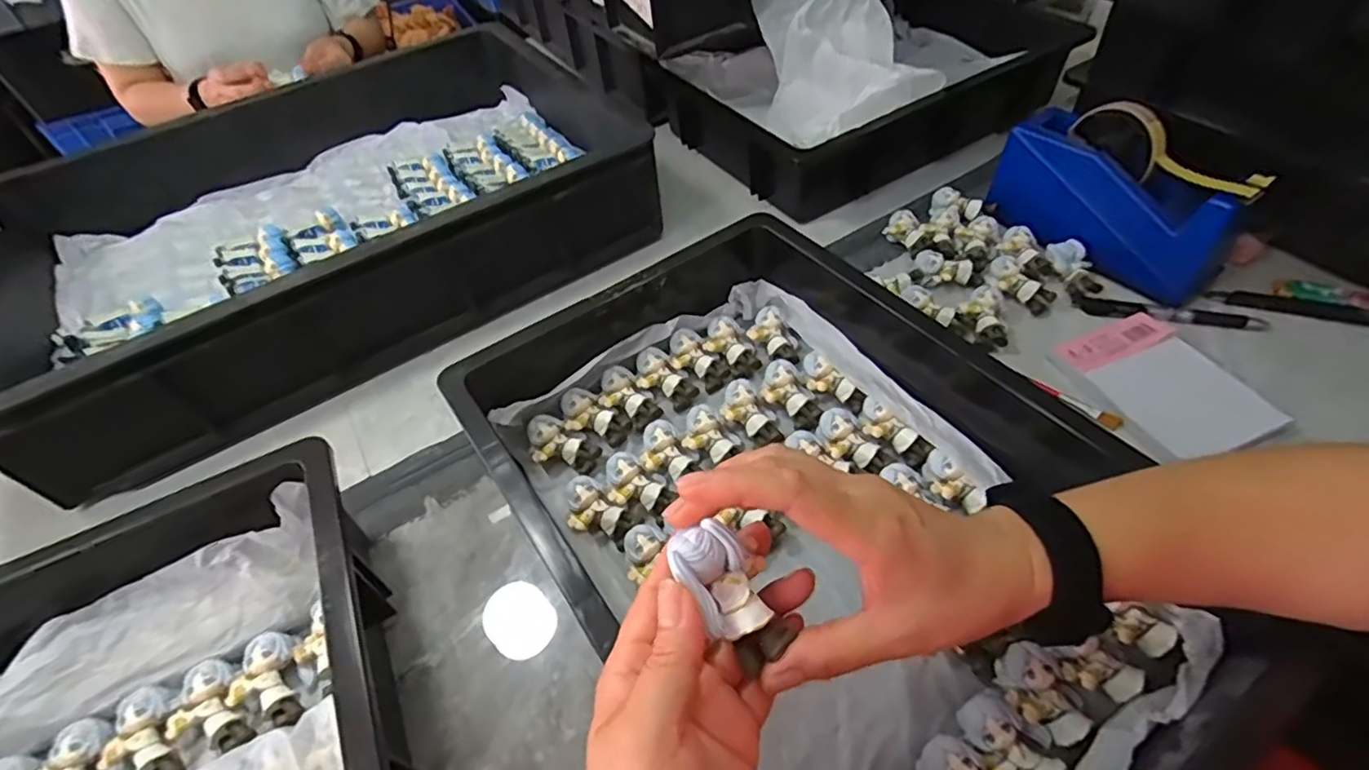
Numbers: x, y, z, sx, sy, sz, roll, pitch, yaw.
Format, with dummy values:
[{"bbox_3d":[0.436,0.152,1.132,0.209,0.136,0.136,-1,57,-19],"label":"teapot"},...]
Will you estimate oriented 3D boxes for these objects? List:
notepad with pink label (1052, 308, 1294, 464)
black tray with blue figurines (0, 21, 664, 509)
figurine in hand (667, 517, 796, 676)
[{"bbox_3d":[0.368,-0.002,0.475,0.081,0.008,0.126,-28,52,0],"label":"notepad with pink label"},{"bbox_3d":[-0.373,-0.183,0.658,0.574,0.128,0.447,-29,53,-18],"label":"black tray with blue figurines"},{"bbox_3d":[0.018,0.086,0.257,0.027,0.018,0.061,-32,91,-20],"label":"figurine in hand"}]

